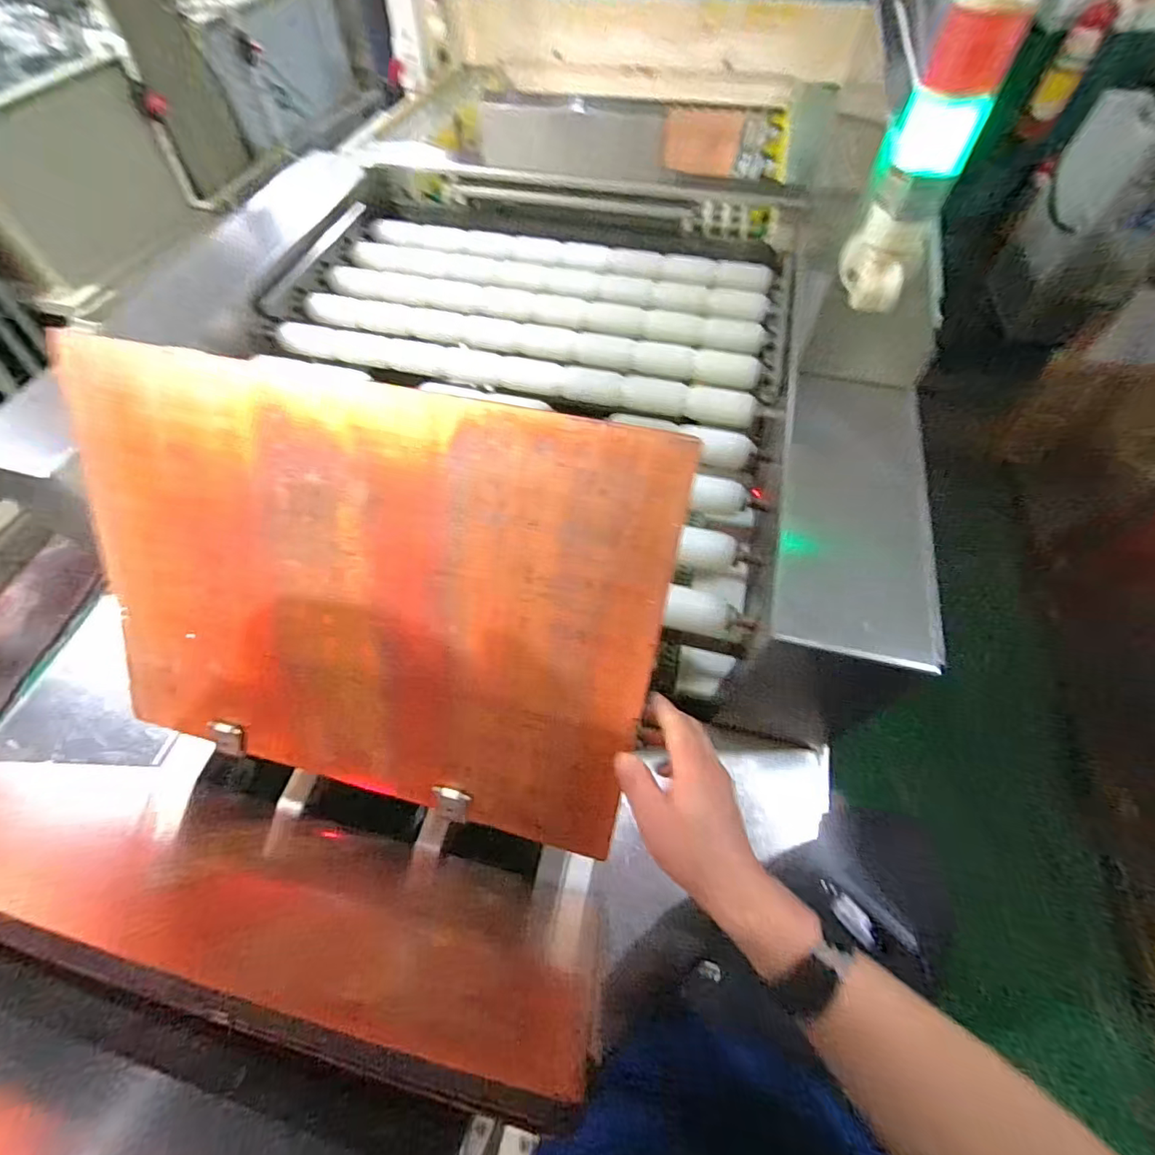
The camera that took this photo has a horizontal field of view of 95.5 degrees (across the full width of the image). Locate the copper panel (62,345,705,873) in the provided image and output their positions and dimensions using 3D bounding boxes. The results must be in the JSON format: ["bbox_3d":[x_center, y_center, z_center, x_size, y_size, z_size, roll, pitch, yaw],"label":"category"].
[{"bbox_3d":[-0.201,0.031,0.472,0.531,0.393,0.011,12,23,9],"label":"copper panel"}]

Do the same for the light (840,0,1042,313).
[{"bbox_3d":[0.280,-0.331,0.421,0.058,0.197,0.076,26,62,16],"label":"light"}]

